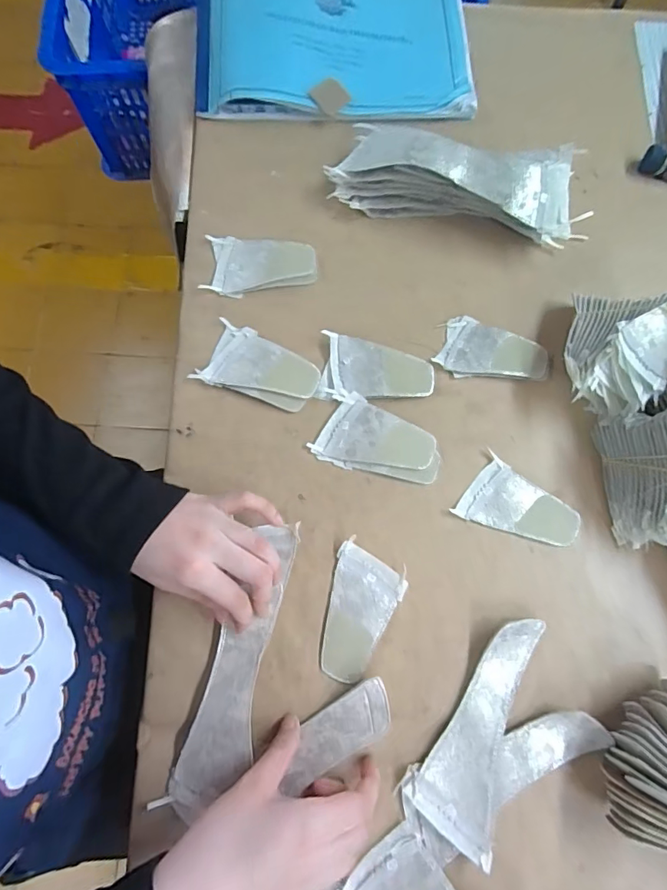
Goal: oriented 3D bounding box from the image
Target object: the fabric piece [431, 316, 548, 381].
[{"bbox_3d":[0.147,-0.086,0.434,0.097,0.007,0.057,12,75,2],"label":"fabric piece"}]

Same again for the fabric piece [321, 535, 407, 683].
[{"bbox_3d":[0.019,0.132,0.368,0.055,0.005,0.096,20,76,4],"label":"fabric piece"}]

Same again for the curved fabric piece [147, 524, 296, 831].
[{"bbox_3d":[-0.066,0.163,0.353,0.048,0.012,0.208,18,74,4],"label":"curved fabric piece"}]

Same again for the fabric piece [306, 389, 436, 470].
[{"bbox_3d":[0.037,-0.011,0.410,0.102,0.009,0.057,11,75,2],"label":"fabric piece"}]

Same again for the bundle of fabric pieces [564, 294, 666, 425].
[{"bbox_3d":[0.244,-0.078,0.400,0.089,0.073,0.103,15,75,3],"label":"bundle of fabric pieces"}]

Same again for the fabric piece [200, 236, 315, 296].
[{"bbox_3d":[-0.069,-0.170,0.451,0.103,0.008,0.060,4,75,0],"label":"fabric piece"}]

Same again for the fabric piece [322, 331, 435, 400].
[{"bbox_3d":[0.042,-0.069,0.423,0.094,0.013,0.056,4,75,0],"label":"fabric piece"}]

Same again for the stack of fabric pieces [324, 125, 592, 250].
[{"bbox_3d":[0.123,-0.247,0.448,0.245,0.060,0.073,17,76,3],"label":"stack of fabric pieces"}]

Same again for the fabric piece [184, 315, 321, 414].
[{"bbox_3d":[-0.066,-0.067,0.421,0.101,0.009,0.062,26,76,6],"label":"fabric piece"}]

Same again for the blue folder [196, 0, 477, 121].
[{"bbox_3d":[0.000,-0.448,0.509,0.290,0.041,0.203,-1,75,-1],"label":"blue folder"}]

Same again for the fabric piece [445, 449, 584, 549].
[{"bbox_3d":[0.158,0.057,0.398,0.094,0.005,0.061,33,77,7],"label":"fabric piece"}]

